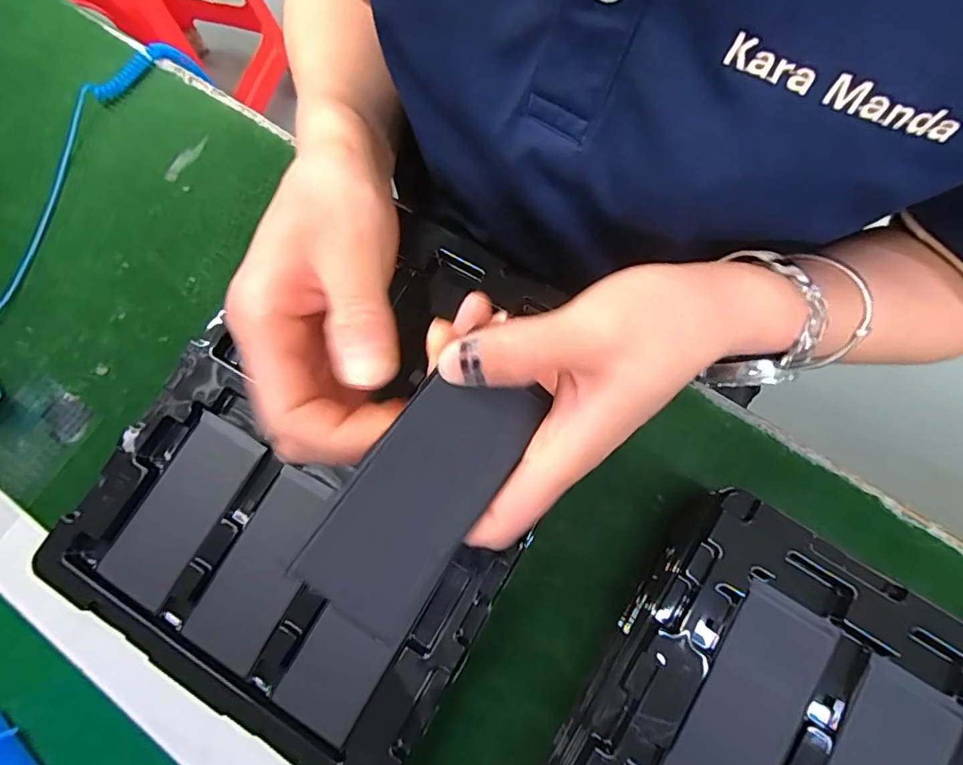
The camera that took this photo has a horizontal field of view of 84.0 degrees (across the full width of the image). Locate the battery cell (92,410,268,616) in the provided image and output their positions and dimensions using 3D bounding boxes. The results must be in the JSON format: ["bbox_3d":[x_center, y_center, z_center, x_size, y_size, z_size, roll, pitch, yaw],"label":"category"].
[{"bbox_3d":[-0.162,0.068,0.289,0.043,0.005,0.097,27,77,9],"label":"battery cell"}]

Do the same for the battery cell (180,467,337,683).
[{"bbox_3d":[-0.113,0.095,0.277,0.042,0.004,0.098,27,77,9],"label":"battery cell"}]

